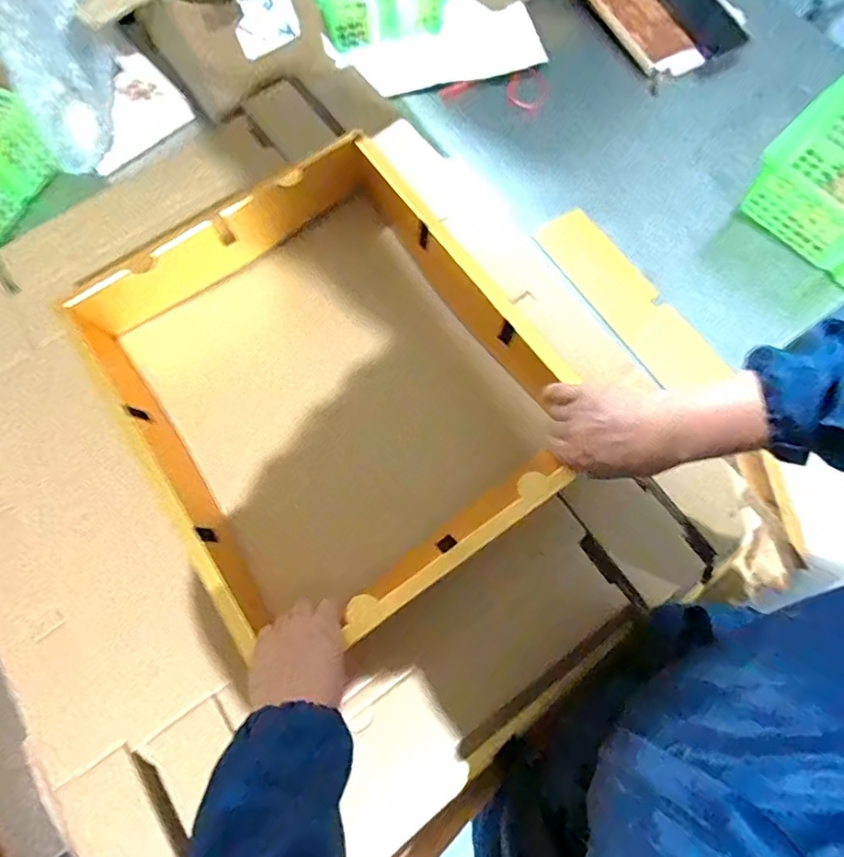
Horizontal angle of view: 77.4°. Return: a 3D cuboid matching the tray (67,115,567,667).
[{"bbox_3d":[-0.092,-0.043,0.550,0.371,0.095,0.436,-35,75,-9],"label":"tray"}]

